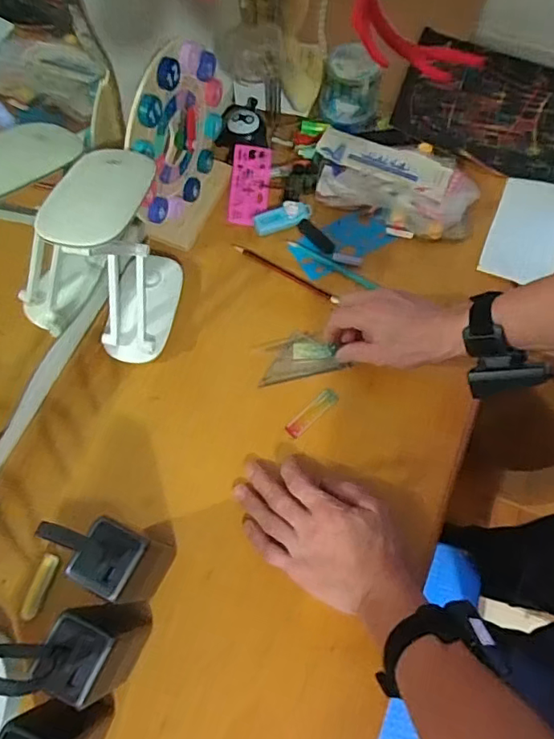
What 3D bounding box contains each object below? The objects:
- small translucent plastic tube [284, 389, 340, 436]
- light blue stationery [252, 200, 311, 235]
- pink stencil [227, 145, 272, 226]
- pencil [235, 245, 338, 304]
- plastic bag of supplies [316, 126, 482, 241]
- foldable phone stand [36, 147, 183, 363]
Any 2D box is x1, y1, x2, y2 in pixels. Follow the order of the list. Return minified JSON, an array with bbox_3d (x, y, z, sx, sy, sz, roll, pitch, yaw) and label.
[{"bbox_3d":[0.039,0.048,0.588,0.070,0.004,0.019,-41,73,-15],"label":"small translucent plastic tube"},{"bbox_3d":[0.007,-0.194,0.669,0.072,0.017,0.028,-17,69,-7],"label":"light blue stationery"},{"bbox_3d":[-0.035,-0.238,0.684,0.050,0.006,0.106,6,84,-3],"label":"pink stencil"},{"bbox_3d":[0.010,-0.119,0.654,0.147,0.007,0.012,29,73,11],"label":"pencil"},{"bbox_3d":[0.153,-0.244,0.679,0.204,0.038,0.128,17,69,7],"label":"plastic bag of supplies"},{"bbox_3d":[-0.152,-0.110,0.530,0.066,0.224,0.144,6,68,2],"label":"foldable phone stand"}]

